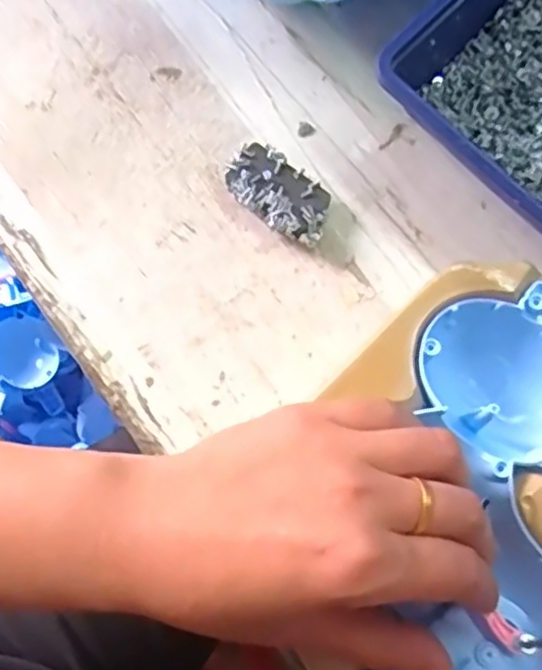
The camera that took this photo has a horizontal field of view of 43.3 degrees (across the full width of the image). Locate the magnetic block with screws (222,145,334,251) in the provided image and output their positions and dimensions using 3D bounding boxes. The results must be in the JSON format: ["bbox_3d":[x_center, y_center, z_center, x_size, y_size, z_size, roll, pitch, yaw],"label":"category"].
[{"bbox_3d":[0.005,-0.069,0.342,0.057,0.016,0.030,41,79,10],"label":"magnetic block with screws"}]

